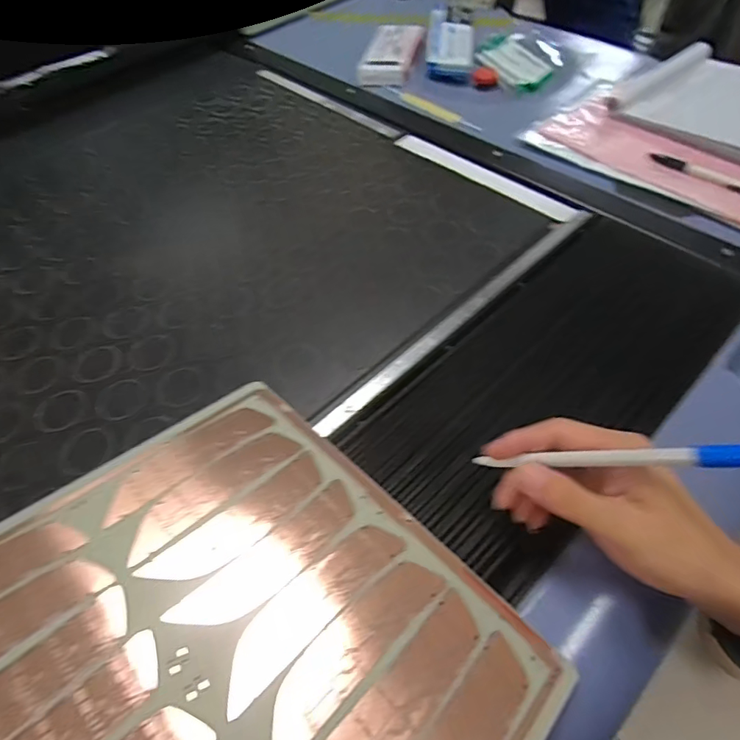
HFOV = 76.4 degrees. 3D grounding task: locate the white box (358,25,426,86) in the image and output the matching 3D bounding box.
[{"bbox_3d":[0.036,-0.495,0.743,0.082,0.033,0.161,8,56,11],"label":"white box"}]

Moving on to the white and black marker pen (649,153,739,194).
[{"bbox_3d":[0.367,-0.211,0.512,0.016,0.011,0.129,-35,58,-20],"label":"white and black marker pen"}]

